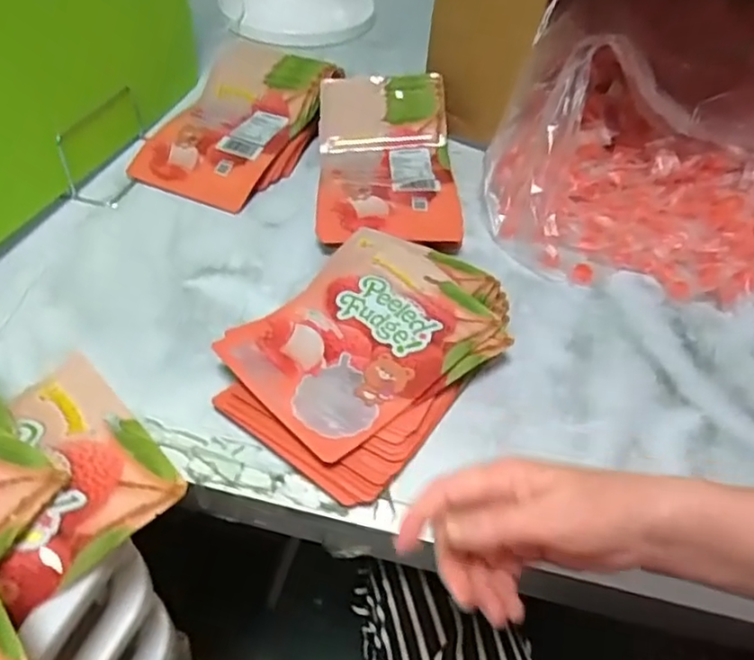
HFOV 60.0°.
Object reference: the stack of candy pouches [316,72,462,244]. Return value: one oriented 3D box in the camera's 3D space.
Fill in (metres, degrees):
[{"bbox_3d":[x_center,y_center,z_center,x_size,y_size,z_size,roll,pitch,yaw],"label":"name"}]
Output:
[{"bbox_3d":[0.012,-0.203,0.780,0.162,0.089,0.266,1,46,-5],"label":"stack of candy pouches"}]

